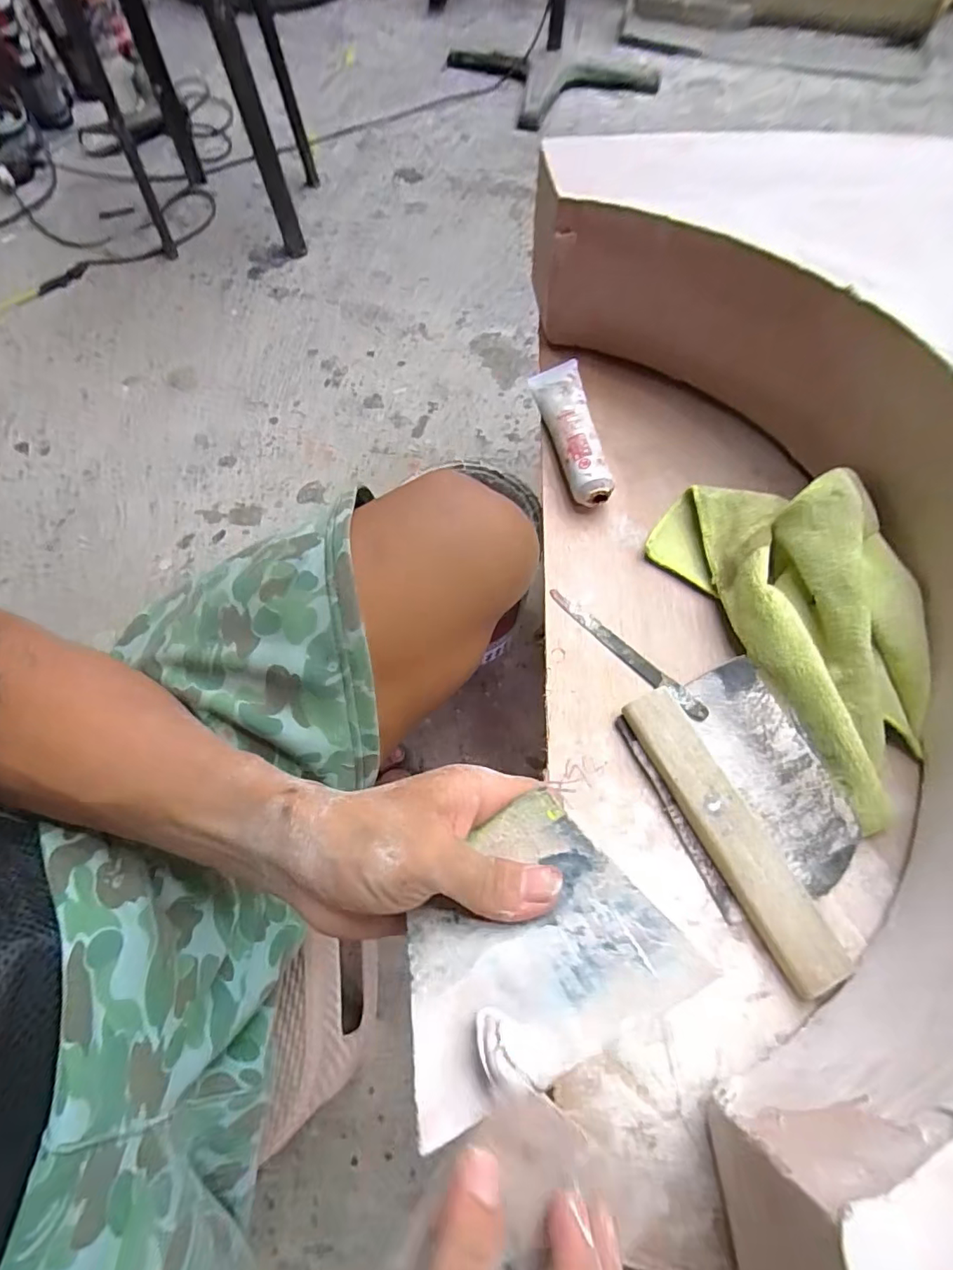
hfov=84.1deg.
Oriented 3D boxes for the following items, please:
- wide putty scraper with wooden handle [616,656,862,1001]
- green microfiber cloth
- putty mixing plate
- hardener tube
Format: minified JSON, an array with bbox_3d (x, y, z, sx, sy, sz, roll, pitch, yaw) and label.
[{"bbox_3d":[0.189,0.119,0.357,0.104,0.019,0.190,-21,68,-10],"label":"wide putty scraper with wooden handle"},{"bbox_3d":[0.252,-0.021,0.386,0.126,0.069,0.264,-25,69,-10],"label":"green microfiber cloth"},{"bbox_3d":[0.016,0.120,0.215,0.108,0.015,0.095,-25,41,-11],"label":"putty mixing plate"},{"bbox_3d":[0.086,-0.190,0.486,0.039,0.034,0.161,-10,67,-4],"label":"hardener tube"}]

